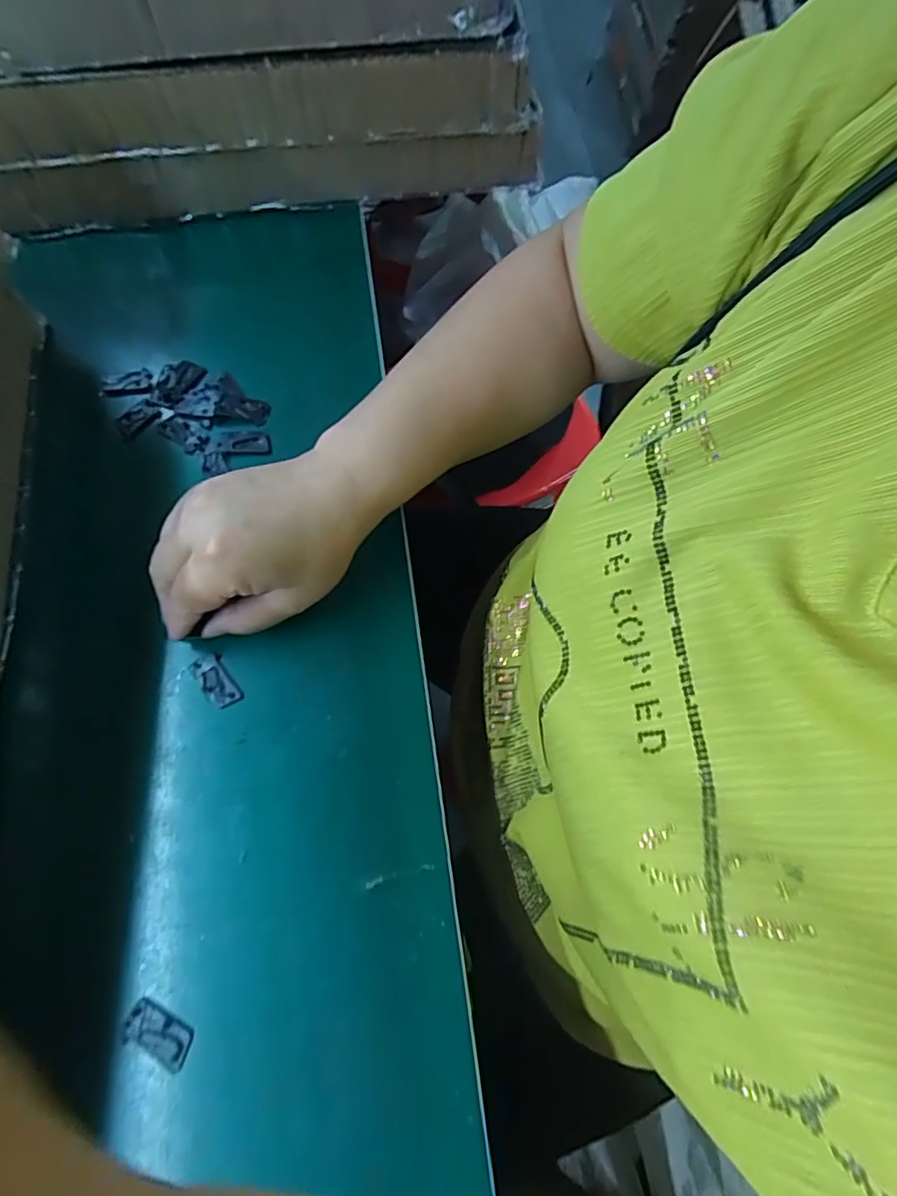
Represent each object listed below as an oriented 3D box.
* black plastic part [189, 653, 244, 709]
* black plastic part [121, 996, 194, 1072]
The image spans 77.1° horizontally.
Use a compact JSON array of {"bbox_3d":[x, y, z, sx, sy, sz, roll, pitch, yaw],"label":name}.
[{"bbox_3d":[-0.137,0.049,0.332,0.018,0.004,0.035,-38,75,-13],"label":"black plastic part"},{"bbox_3d":[-0.141,0.212,0.274,0.034,0.004,0.019,22,72,7],"label":"black plastic part"}]

